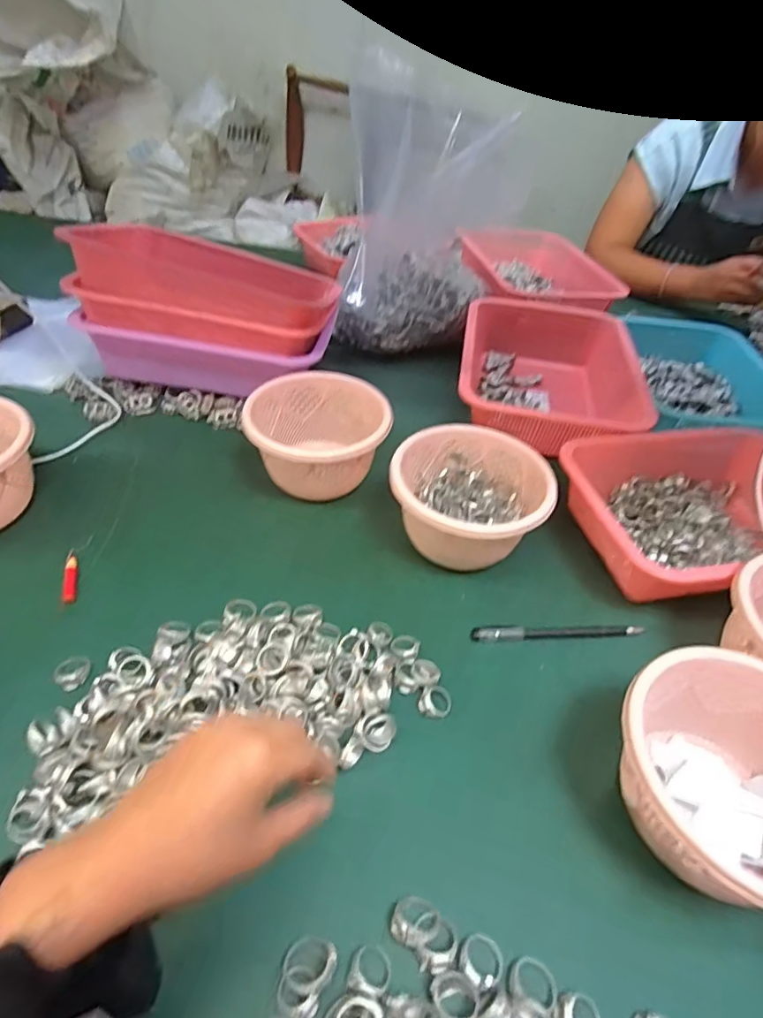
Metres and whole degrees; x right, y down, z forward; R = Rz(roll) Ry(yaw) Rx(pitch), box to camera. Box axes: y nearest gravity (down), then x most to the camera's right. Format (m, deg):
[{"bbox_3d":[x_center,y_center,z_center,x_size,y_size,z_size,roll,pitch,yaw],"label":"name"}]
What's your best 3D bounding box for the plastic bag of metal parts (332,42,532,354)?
[{"bbox_3d":[0.057,-0.397,0.742,0.222,0.308,0.147,6,44,0],"label":"plastic bag of metal parts"}]

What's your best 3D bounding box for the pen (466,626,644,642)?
[{"bbox_3d":[0.154,0.107,0.461,0.151,0.009,0.012,0,44,-6],"label":"pen"}]

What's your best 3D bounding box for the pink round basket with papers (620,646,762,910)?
[{"bbox_3d":[0.216,0.175,0.334,0.145,0.086,0.139,3,44,-3],"label":"pink round basket with papers"}]

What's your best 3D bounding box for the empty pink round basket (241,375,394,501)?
[{"bbox_3d":[-0.064,-0.074,0.571,0.141,0.085,0.135,3,44,-3],"label":"empty pink round basket"}]

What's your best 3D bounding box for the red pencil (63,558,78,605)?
[{"bbox_3d":[-0.274,0.062,0.467,0.009,0.008,0.051,-12,47,-17],"label":"red pencil"}]

